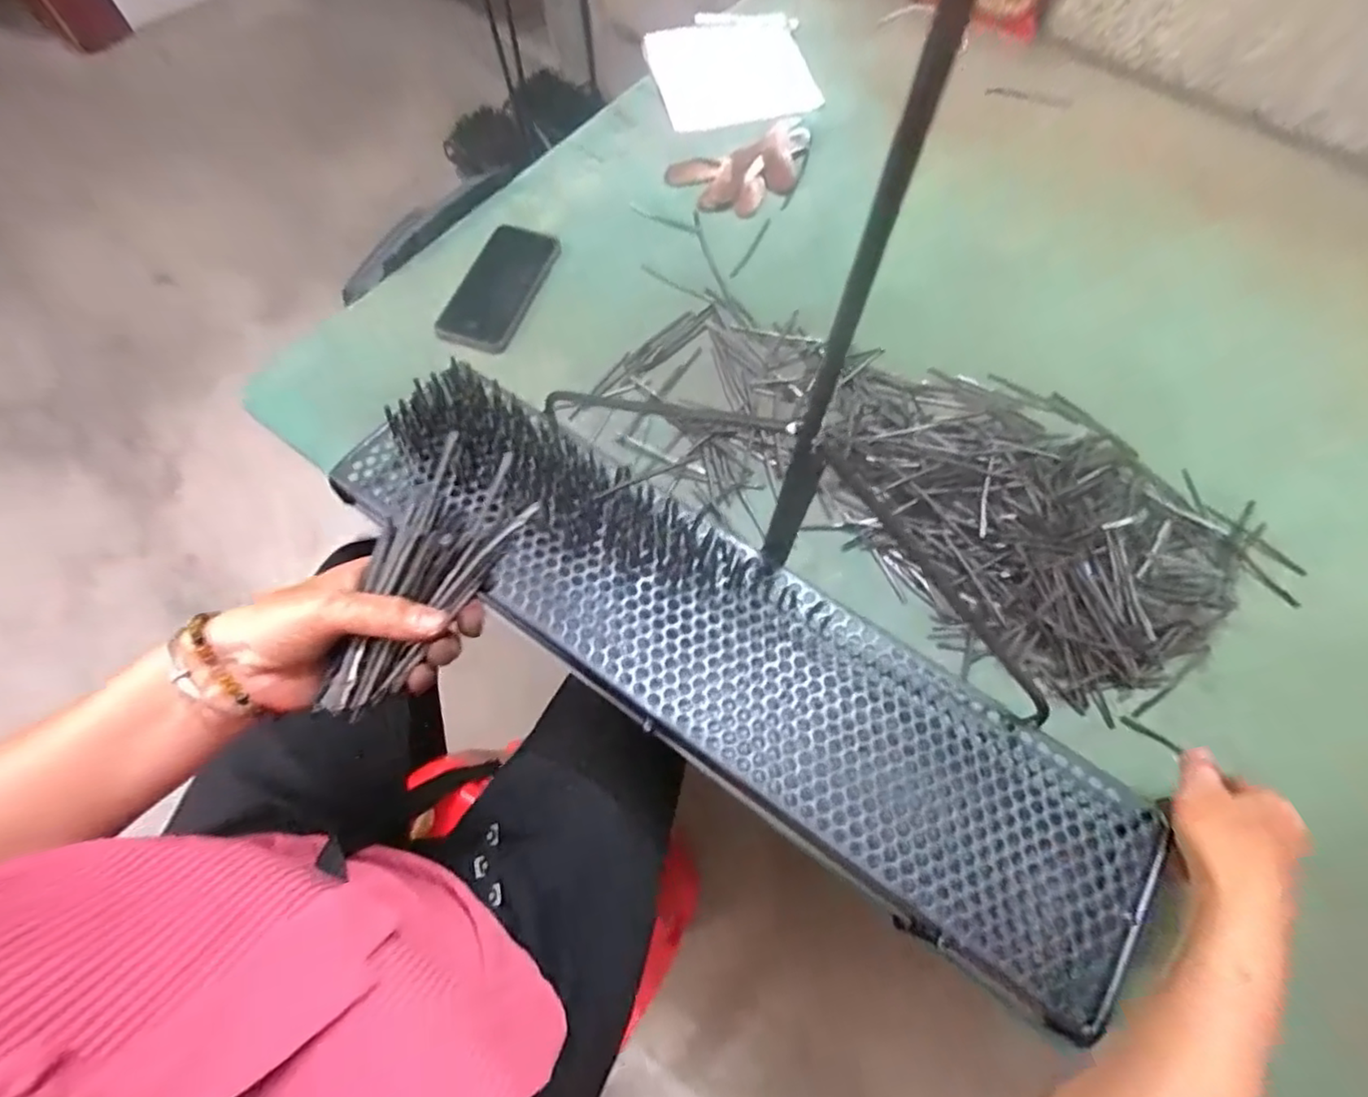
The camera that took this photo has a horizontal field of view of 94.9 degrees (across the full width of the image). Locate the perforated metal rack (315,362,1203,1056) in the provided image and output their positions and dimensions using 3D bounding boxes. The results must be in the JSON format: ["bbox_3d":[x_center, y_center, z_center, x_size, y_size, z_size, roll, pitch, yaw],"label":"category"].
[{"bbox_3d":[0.023,0.065,0.425,0.590,0.027,0.142,35,71,12],"label":"perforated metal rack"}]

